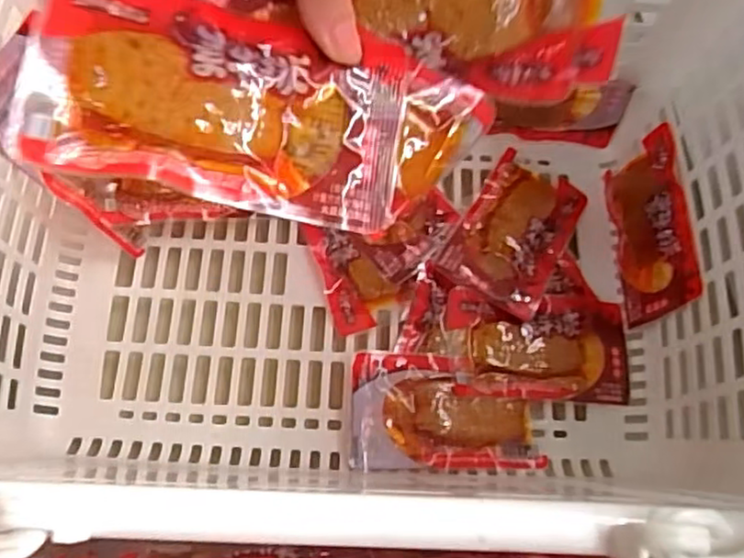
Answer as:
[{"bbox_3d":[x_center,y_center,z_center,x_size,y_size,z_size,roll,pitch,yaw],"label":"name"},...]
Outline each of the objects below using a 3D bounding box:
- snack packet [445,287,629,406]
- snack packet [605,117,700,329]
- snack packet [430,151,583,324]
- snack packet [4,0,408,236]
[{"bbox_3d":[0.101,0.041,0.407,0.109,0.017,0.066,2,70,-2],"label":"snack packet"},{"bbox_3d":[0.169,-0.030,0.415,0.008,0.063,0.109,4,68,-18],"label":"snack packet"},{"bbox_3d":[0.092,-0.033,0.427,0.066,0.011,0.106,32,71,9],"label":"snack packet"},{"bbox_3d":[-0.046,-0.057,0.217,0.116,0.008,0.064,10,80,-17],"label":"snack packet"}]

